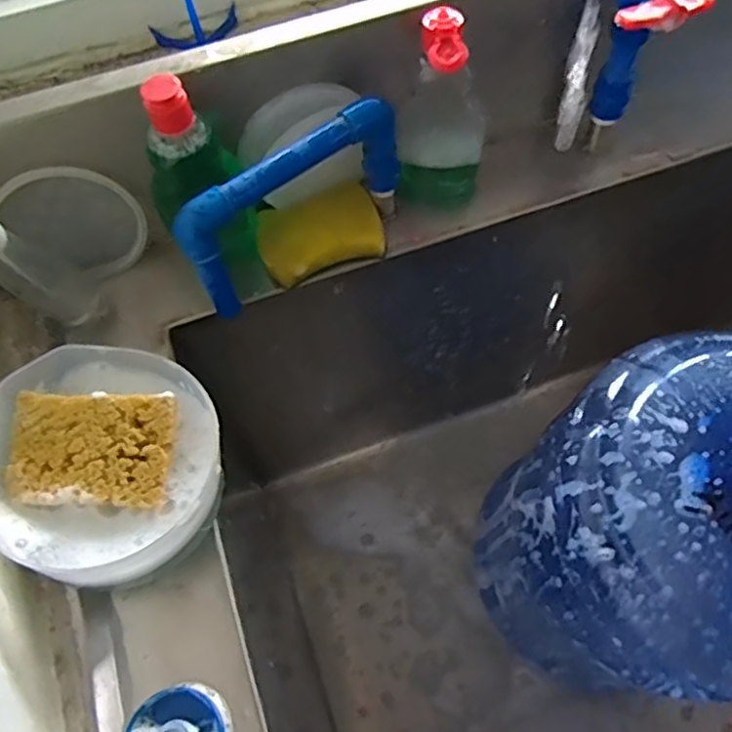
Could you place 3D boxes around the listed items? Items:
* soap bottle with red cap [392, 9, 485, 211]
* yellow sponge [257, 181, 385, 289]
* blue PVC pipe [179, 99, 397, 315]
[{"bbox_3d":[0.060,-0.191,0.514,0.071,0.159,0.049,8,63,7],"label":"soap bottle with red cap"},{"bbox_3d":[-0.037,-0.108,0.528,0.096,0.021,0.065,-18,62,-6],"label":"yellow sponge"},{"bbox_3d":[-0.050,-0.117,0.486,0.178,0.106,0.021,-35,66,-15],"label":"blue PVC pipe"}]

